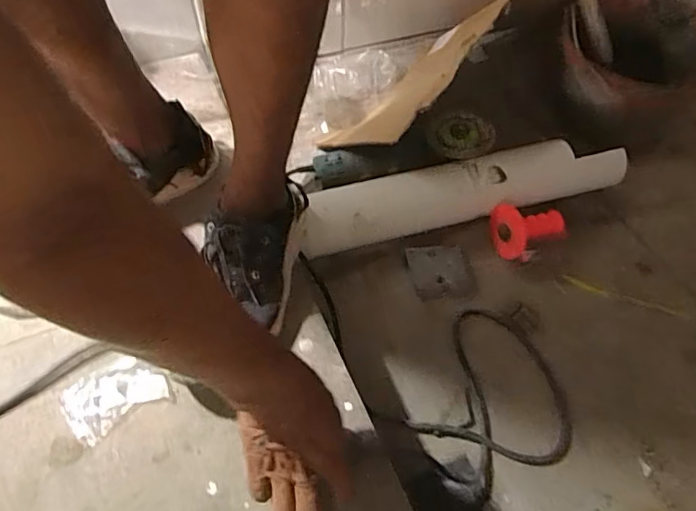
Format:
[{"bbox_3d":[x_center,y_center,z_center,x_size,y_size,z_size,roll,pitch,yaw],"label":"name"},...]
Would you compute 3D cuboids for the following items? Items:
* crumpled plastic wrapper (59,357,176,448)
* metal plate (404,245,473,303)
[{"bbox_3d":[-0.249,0.151,0.587,0.104,0.006,0.073,-26,59,-19],"label":"crumpled plastic wrapper"},{"bbox_3d":[0.128,0.023,0.777,0.080,0.005,0.079,-8,69,-1],"label":"metal plate"}]

